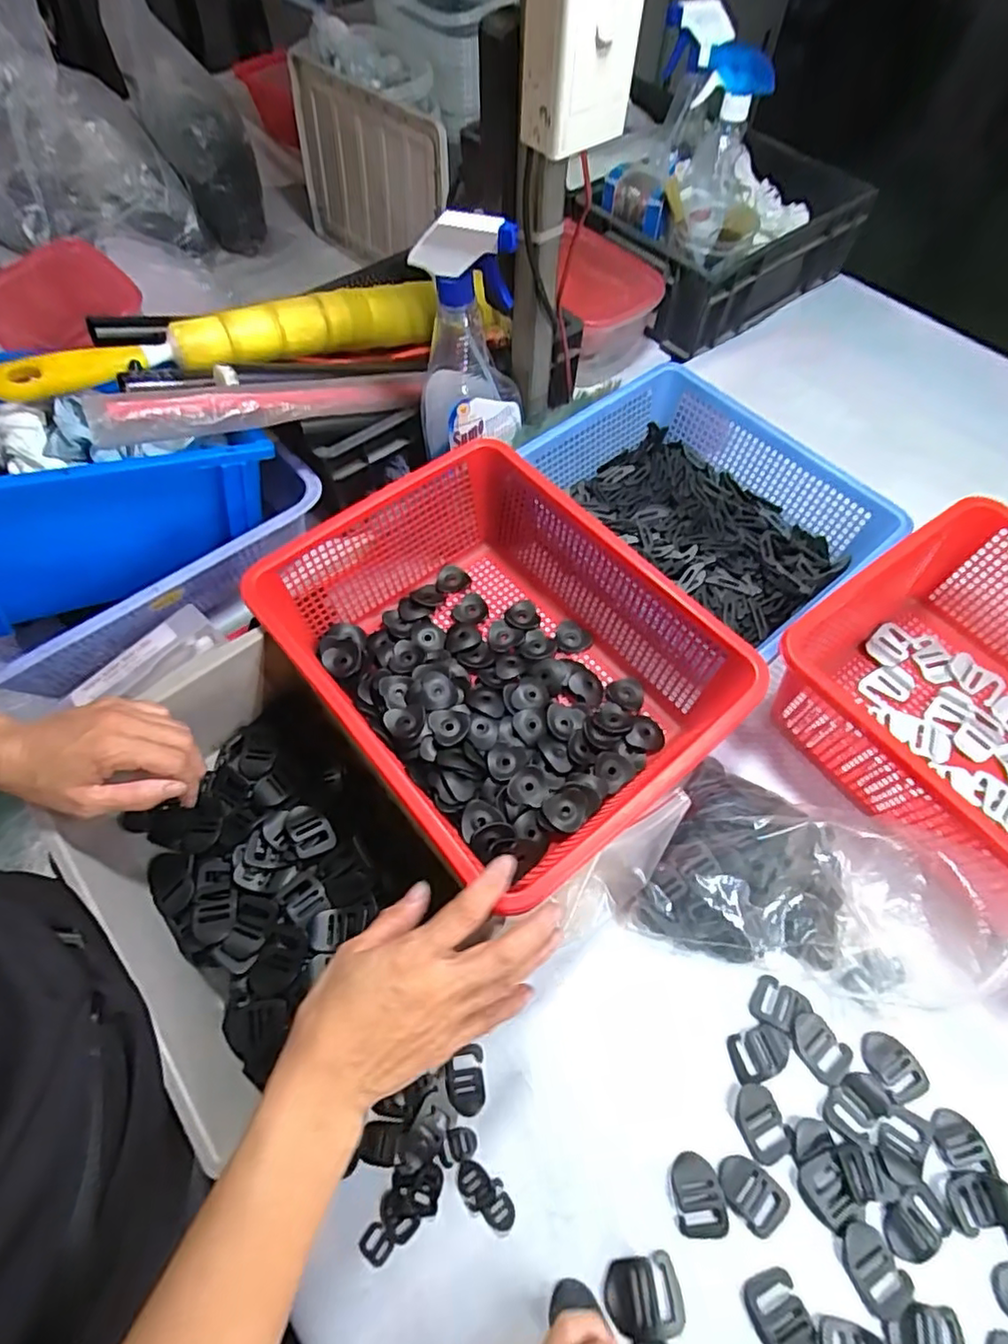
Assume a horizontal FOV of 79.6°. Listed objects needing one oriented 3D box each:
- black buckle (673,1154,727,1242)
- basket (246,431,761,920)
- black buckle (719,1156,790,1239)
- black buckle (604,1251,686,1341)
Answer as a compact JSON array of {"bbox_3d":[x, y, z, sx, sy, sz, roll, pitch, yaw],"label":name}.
[{"bbox_3d":[0.123,0.334,0.385,0.029,0.004,0.041,-6,61,-4],"label":"black buckle"},{"bbox_3d":[-0.002,-0.011,0.516,0.251,0.114,0.338,-37,68,-19],"label":"basket"},{"bbox_3d":[0.159,0.334,0.387,0.043,0.004,0.030,39,67,18],"label":"black buckle"},{"bbox_3d":[0.084,0.377,0.364,0.044,0.004,0.036,-8,62,-5],"label":"black buckle"}]

